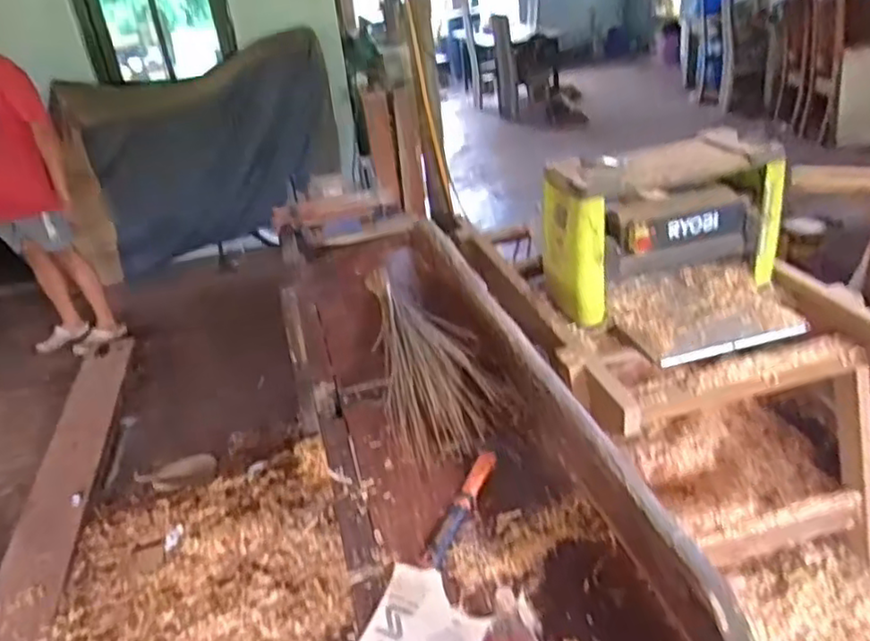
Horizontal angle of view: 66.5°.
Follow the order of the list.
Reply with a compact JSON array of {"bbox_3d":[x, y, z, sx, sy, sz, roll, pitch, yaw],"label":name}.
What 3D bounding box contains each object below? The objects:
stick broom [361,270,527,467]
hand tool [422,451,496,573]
[{"bbox_3d":[-0.053,0.020,1.570,0.238,0.114,0.840,-13,28,-11],"label":"stick broom"},{"bbox_3d":[0.046,0.303,1.097,0.035,0.024,0.274,5,30,23],"label":"hand tool"}]

